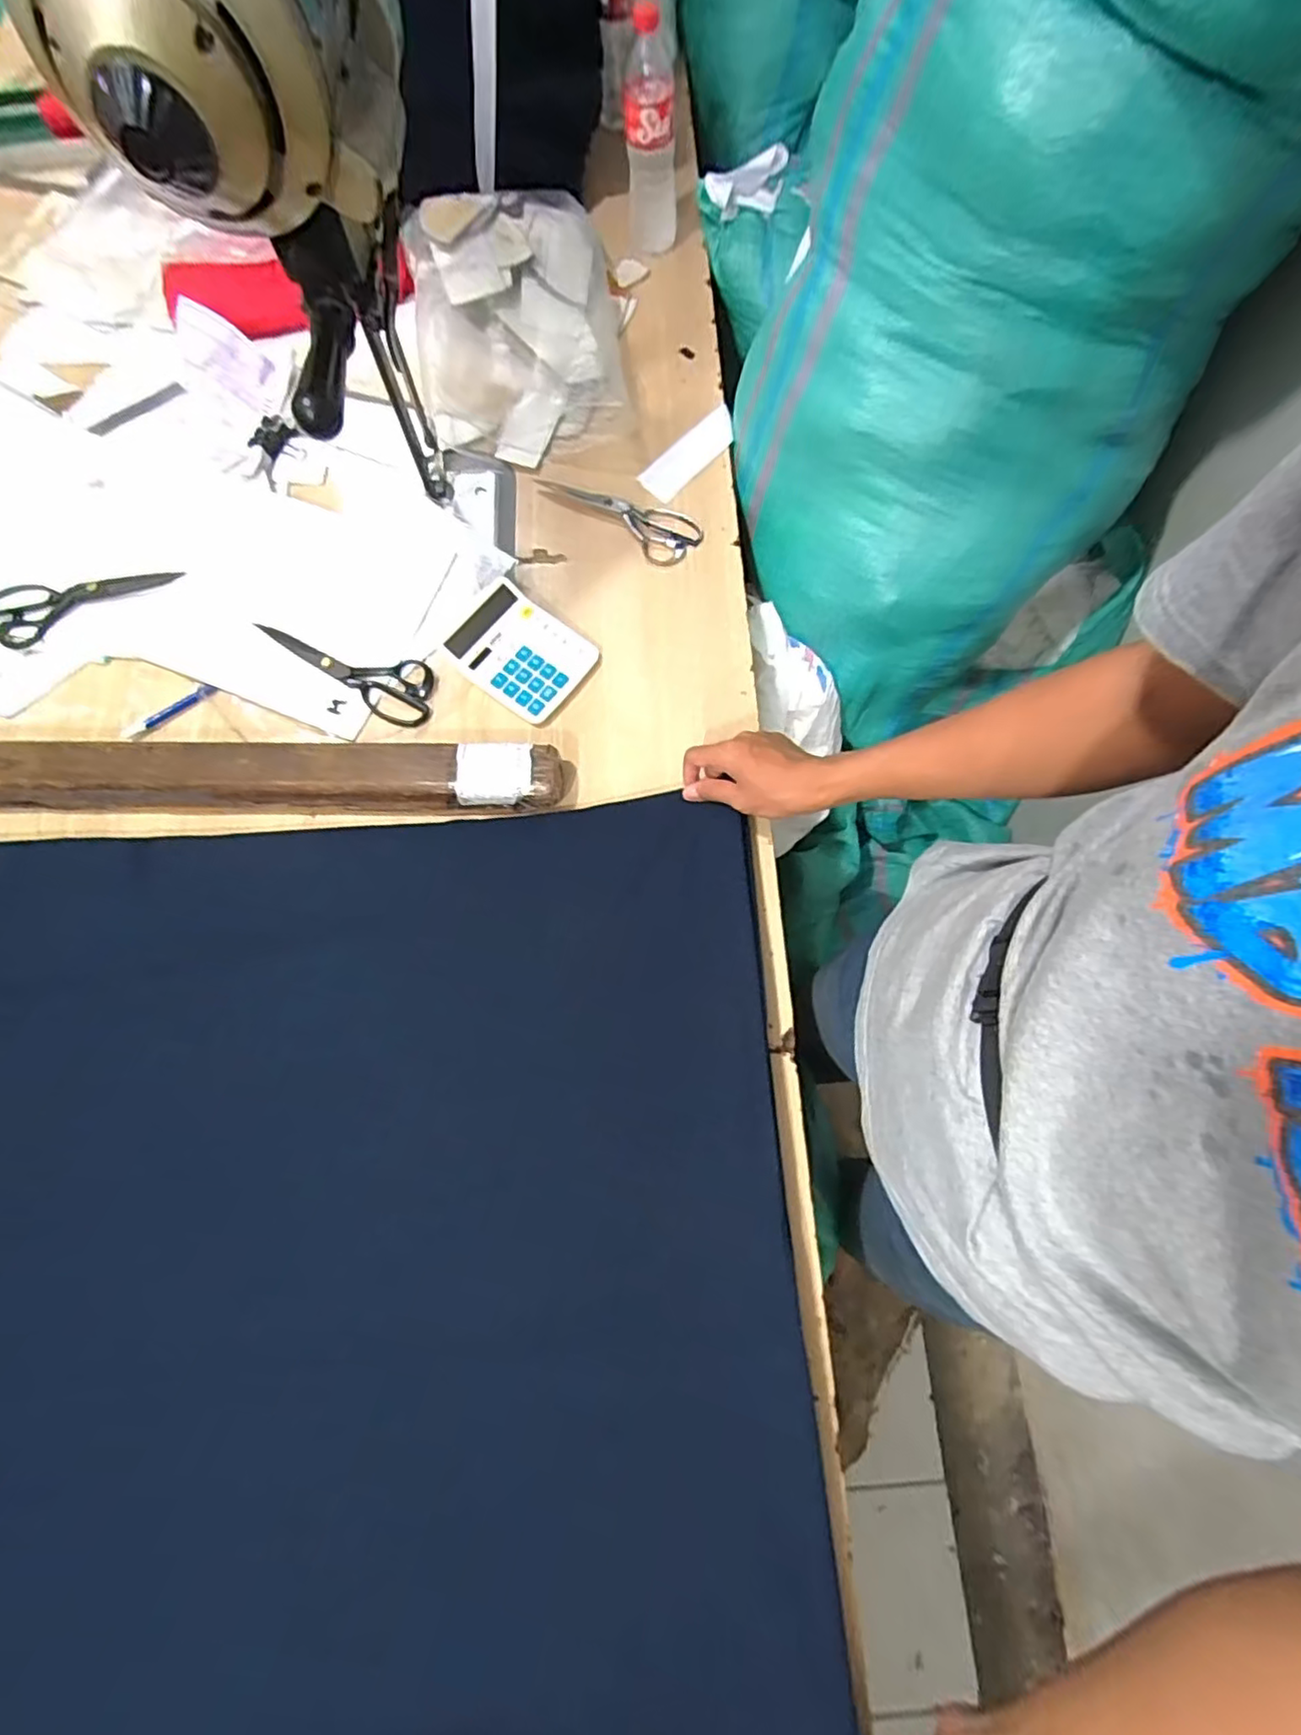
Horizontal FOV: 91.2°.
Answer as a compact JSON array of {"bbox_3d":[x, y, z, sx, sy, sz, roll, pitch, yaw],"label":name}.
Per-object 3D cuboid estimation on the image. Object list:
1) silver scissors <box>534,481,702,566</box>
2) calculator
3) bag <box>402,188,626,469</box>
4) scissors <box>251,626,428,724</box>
[{"bbox_3d":[-0.041,-0.453,0.804,0.222,0.007,0.081,32,76,9],"label":"silver scissors"},{"bbox_3d":[-0.149,-0.244,0.722,0.147,0.036,0.117,33,76,10],"label":"calculator"},{"bbox_3d":[-0.181,-0.747,0.869,0.276,0.090,0.399,-11,73,-3],"label":"bag"},{"bbox_3d":[-0.339,-0.238,0.727,0.219,0.015,0.075,32,76,9],"label":"scissors"}]

